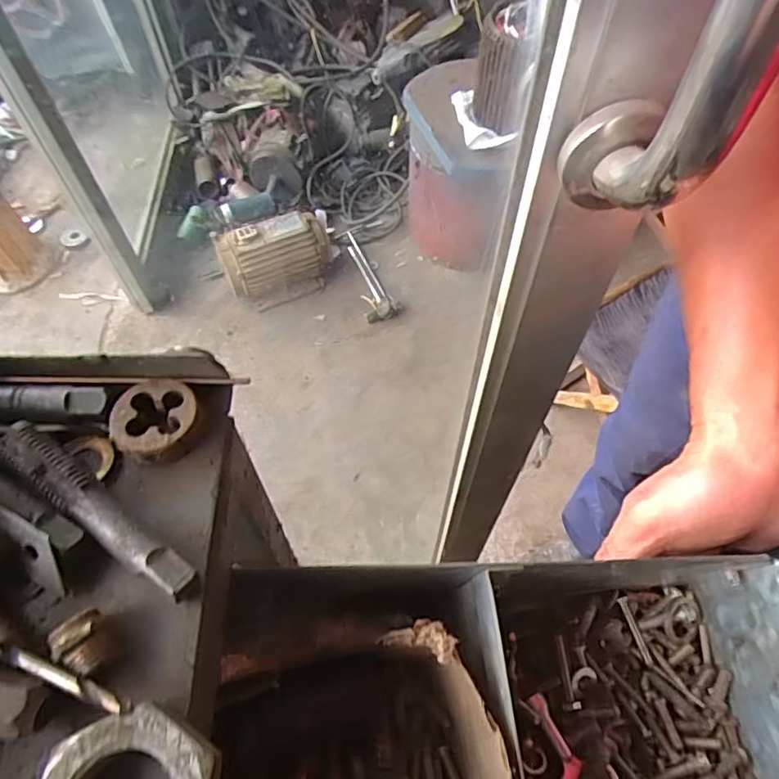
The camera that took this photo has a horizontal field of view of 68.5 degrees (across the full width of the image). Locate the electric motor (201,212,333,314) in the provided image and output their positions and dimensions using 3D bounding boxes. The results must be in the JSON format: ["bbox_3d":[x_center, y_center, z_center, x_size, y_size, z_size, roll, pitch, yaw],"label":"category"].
[{"bbox_3d":[-0.285,-0.320,1.408,0.294,0.179,0.152,-17,60,-10],"label":"electric motor"}]

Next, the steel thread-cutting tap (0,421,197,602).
[{"bbox_3d":[-0.091,0.036,0.174,0.081,0.008,0.013,31,64,17],"label":"steel thread-cutting tap"}]

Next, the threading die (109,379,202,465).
[{"bbox_3d":[-0.080,0.011,0.198,0.029,0.010,0.029,0,59,0],"label":"threading die"}]

